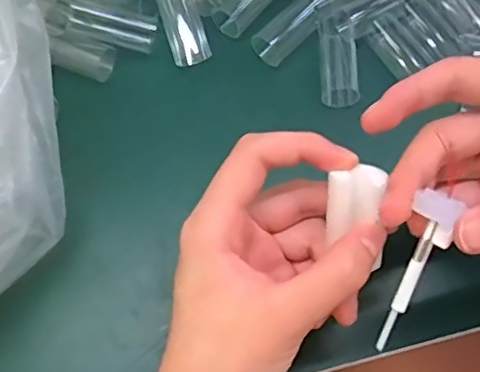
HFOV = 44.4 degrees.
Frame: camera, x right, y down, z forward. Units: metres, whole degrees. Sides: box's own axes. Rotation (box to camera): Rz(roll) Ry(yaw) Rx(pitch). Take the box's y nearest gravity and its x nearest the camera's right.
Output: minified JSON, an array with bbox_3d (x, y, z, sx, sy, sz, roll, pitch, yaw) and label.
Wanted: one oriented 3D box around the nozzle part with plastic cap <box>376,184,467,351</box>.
[{"bbox_3d":[0.064,0.033,0.220,0.013,0.007,0.066,21,109,7],"label":"nozzle part with plastic cap"}]

